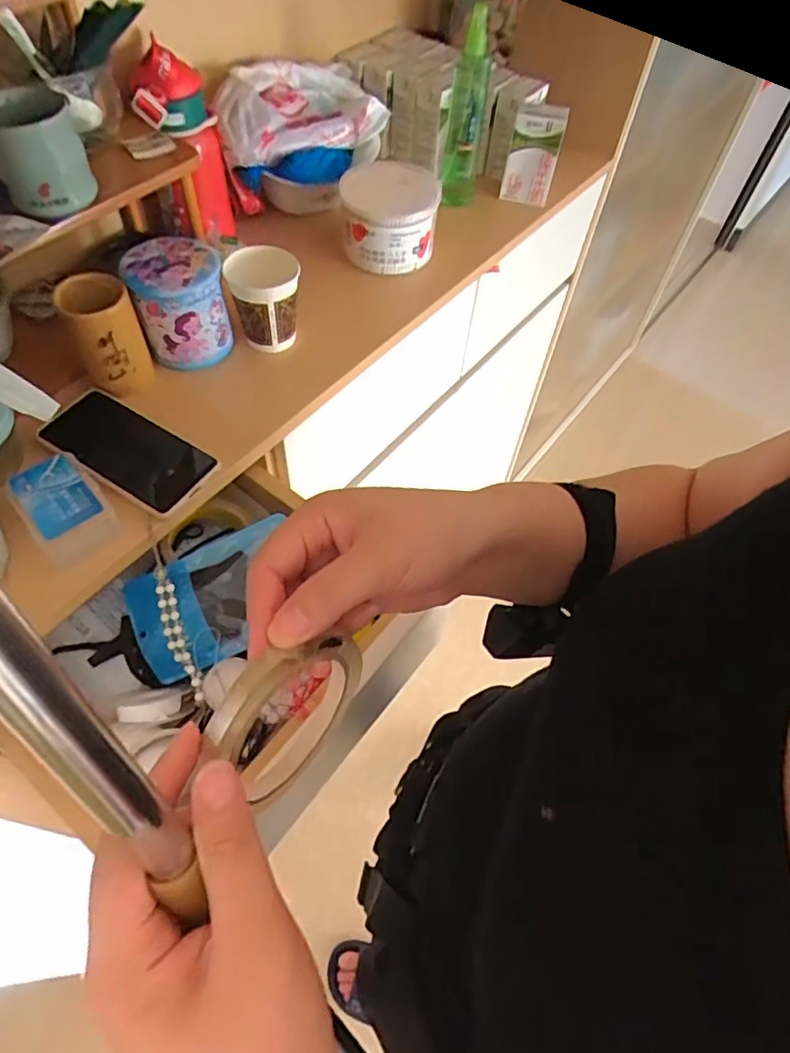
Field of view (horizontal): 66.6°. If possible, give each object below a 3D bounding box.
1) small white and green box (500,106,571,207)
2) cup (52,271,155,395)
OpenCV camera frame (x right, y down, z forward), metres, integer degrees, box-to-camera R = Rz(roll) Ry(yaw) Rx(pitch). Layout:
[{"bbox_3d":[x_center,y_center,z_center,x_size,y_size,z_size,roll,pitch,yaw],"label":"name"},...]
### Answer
[{"bbox_3d":[0.185,-0.501,0.811,0.068,0.113,0.037,10,57,3],"label":"small white and green box"},{"bbox_3d":[-0.276,-0.183,0.576,0.059,0.101,0.058,2,57,-3],"label":"cup"}]

